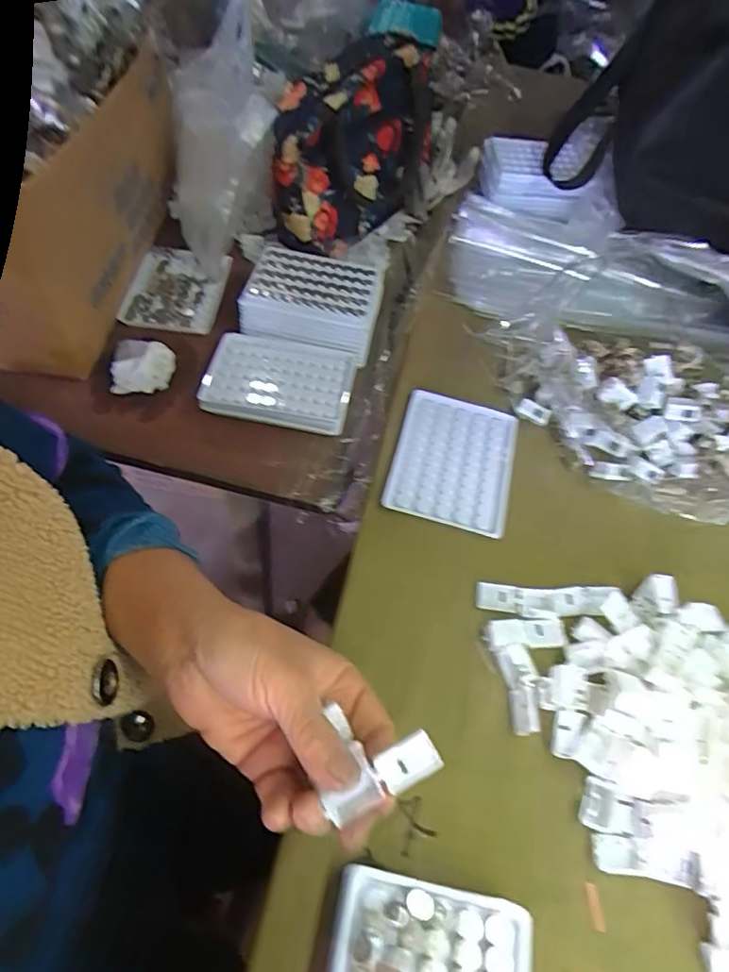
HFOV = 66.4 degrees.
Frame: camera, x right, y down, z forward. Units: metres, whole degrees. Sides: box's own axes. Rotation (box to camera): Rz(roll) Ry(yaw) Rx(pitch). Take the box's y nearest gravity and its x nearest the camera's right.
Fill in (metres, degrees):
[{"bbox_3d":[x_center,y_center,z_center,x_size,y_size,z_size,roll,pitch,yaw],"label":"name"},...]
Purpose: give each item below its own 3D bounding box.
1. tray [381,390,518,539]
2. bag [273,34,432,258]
[{"bbox_3d":[0.075,-0.021,0.464,0.098,0.008,0.123,17,57,0],"label":"tray"},{"bbox_3d":[-0.006,-0.374,0.606,0.107,0.138,0.244,28,58,11],"label":"bag"}]

